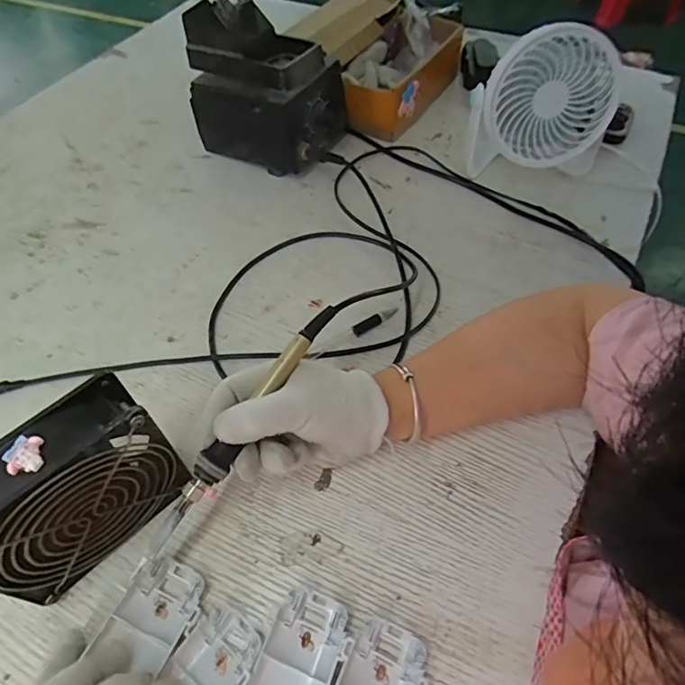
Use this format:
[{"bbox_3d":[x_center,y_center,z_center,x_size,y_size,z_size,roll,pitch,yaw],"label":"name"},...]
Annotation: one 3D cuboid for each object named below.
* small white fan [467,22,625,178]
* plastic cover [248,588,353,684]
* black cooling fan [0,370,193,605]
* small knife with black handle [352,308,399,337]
[{"bbox_3d":[0.223,-0.249,0.532,0.172,0.157,0.055,-15,56,-11],"label":"small white fan"},{"bbox_3d":[-0.029,0.201,0.301,0.046,0.016,0.092,20,57,13],"label":"plastic cover"},{"bbox_3d":[-0.167,0.093,0.313,0.047,0.122,0.117,37,62,23],"label":"black cooling fan"},{"bbox_3d":[0.031,-0.022,0.461,0.050,0.007,0.013,-28,60,-19],"label":"small knife with black handle"}]

